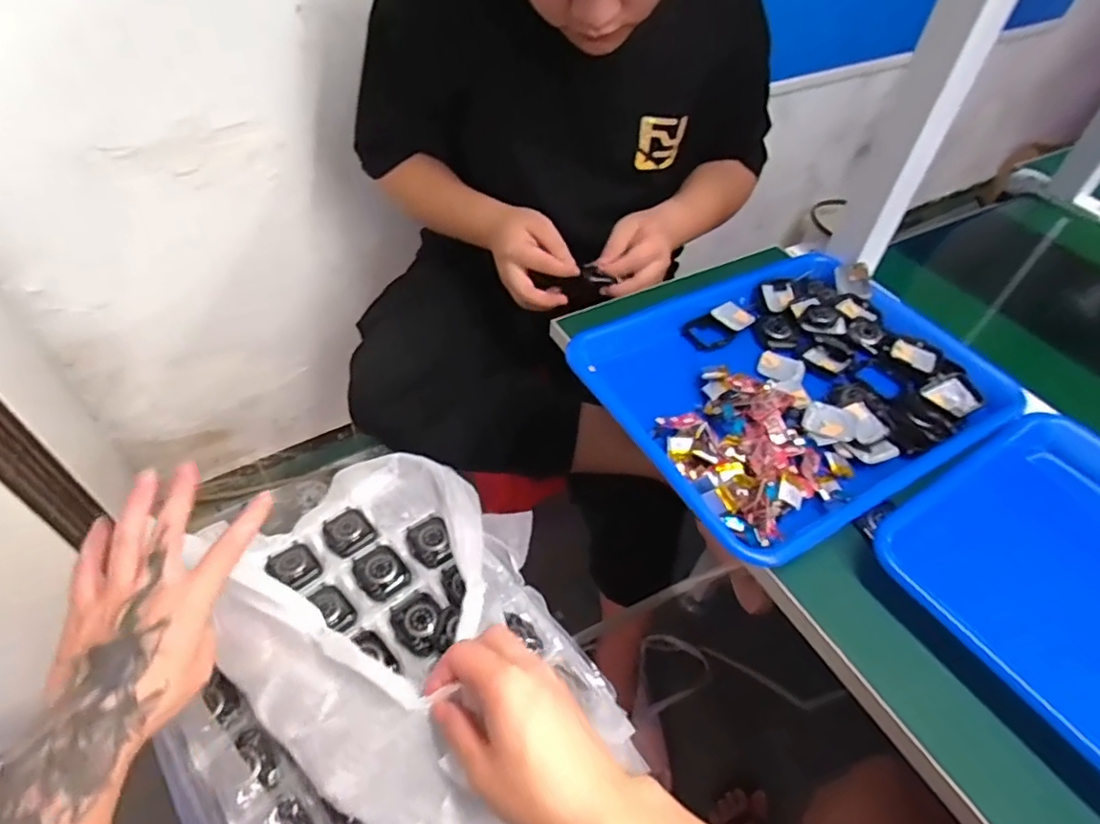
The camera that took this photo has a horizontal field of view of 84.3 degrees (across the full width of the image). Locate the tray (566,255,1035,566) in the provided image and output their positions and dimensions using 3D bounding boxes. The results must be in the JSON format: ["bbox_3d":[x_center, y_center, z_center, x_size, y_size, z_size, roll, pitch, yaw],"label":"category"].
[{"bbox_3d":[0.202,-0.036,0.534,0.329,0.031,0.274,-23,54,-22],"label":"tray"}]

